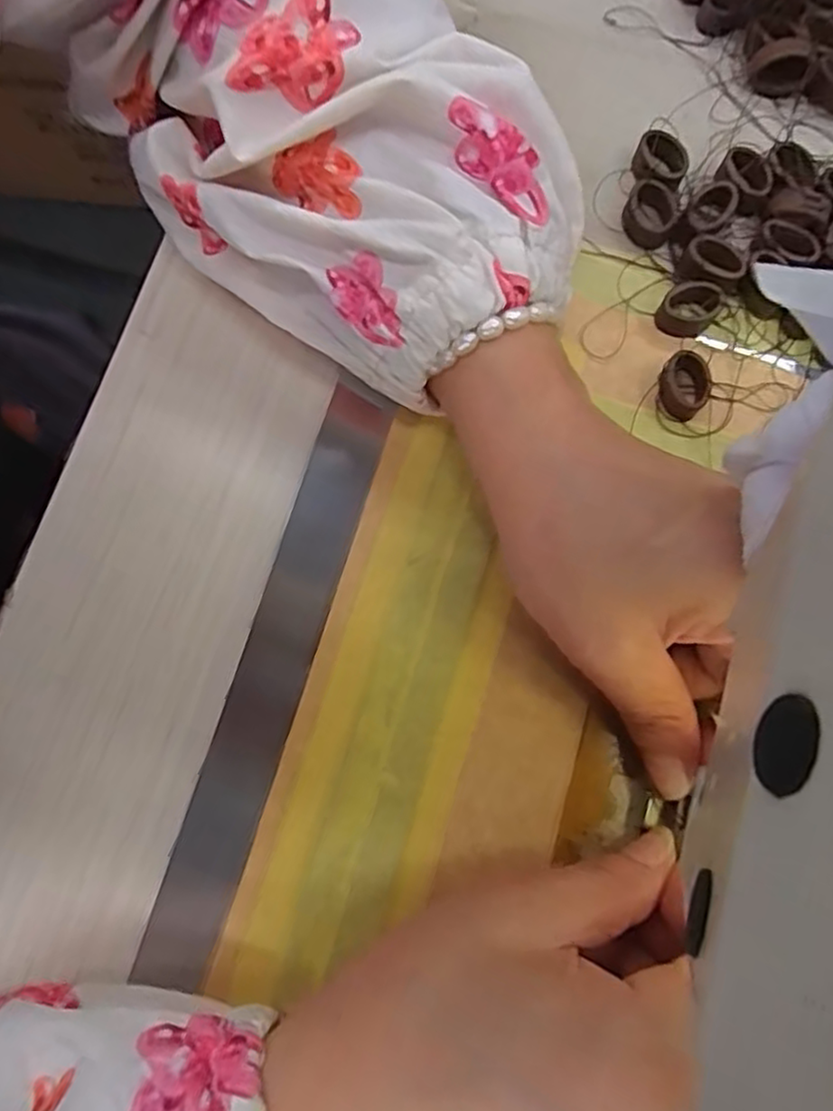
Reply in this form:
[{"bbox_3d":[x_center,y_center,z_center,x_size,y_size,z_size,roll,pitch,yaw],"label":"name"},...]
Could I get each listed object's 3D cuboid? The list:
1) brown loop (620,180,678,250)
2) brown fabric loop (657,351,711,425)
[{"bbox_3d":[0.081,-0.118,0.230,0.018,0.009,0.018,0,79,0],"label":"brown loop"},{"bbox_3d":[0.087,-0.055,0.219,0.017,0.010,0.020,32,81,5],"label":"brown fabric loop"}]

